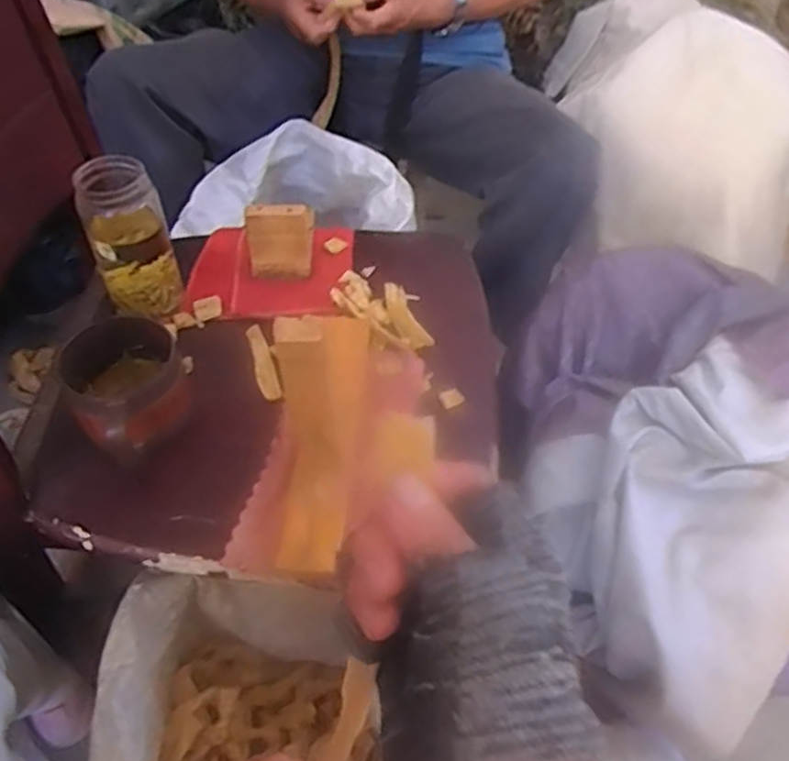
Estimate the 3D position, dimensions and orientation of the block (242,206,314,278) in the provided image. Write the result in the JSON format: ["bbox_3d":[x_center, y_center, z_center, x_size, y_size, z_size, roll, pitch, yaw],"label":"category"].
[{"bbox_3d":[-0.116,-0.143,0.731,0.066,0.080,0.020,-5,48,-8],"label":"block"}]

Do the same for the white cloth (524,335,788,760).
[{"bbox_3d":[0.314,0.142,0.706,0.305,0.146,0.275,-26,54,-24],"label":"white cloth"}]

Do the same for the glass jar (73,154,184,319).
[{"bbox_3d":[-0.249,-0.137,0.673,0.068,0.140,0.073,2,48,-2],"label":"glass jar"}]

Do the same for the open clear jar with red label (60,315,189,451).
[{"bbox_3d":[-0.226,0.001,0.607,0.091,0.066,0.089,2,48,-2],"label":"open clear jar with red label"}]

